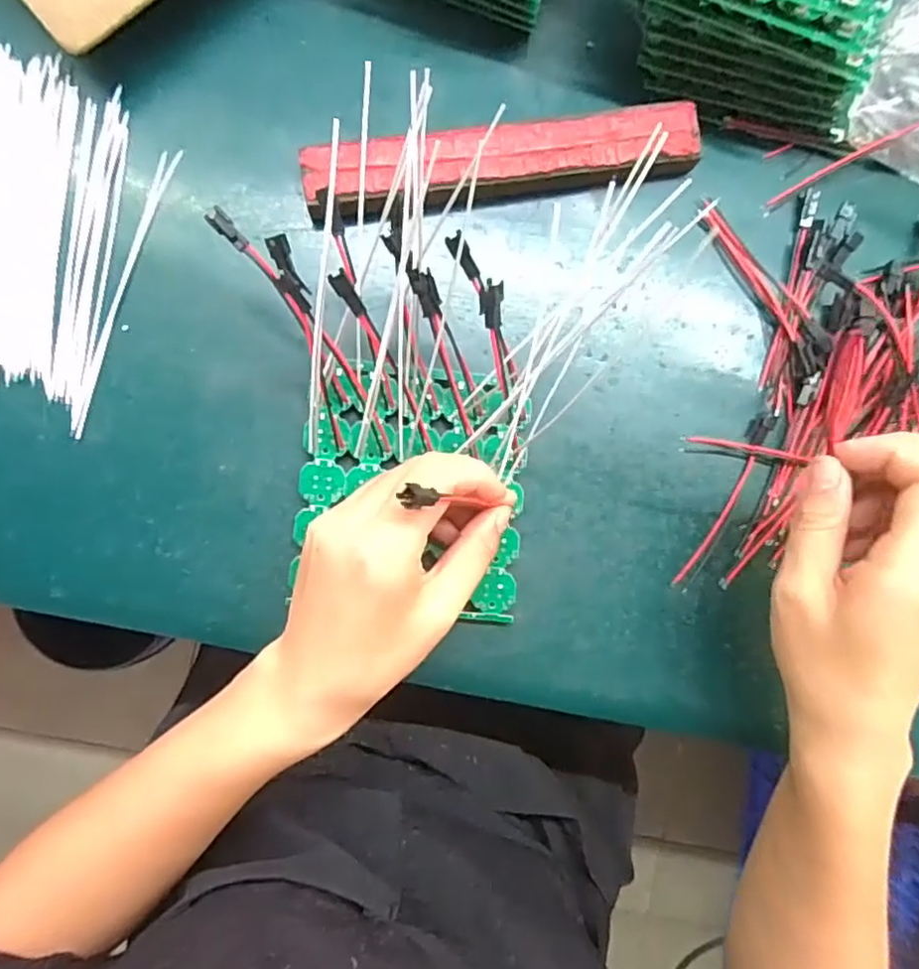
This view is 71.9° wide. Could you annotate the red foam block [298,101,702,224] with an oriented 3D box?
[{"bbox_3d":[0.022,-0.157,0.314,0.191,0.019,0.035,-9,90,-4],"label":"red foam block"}]

